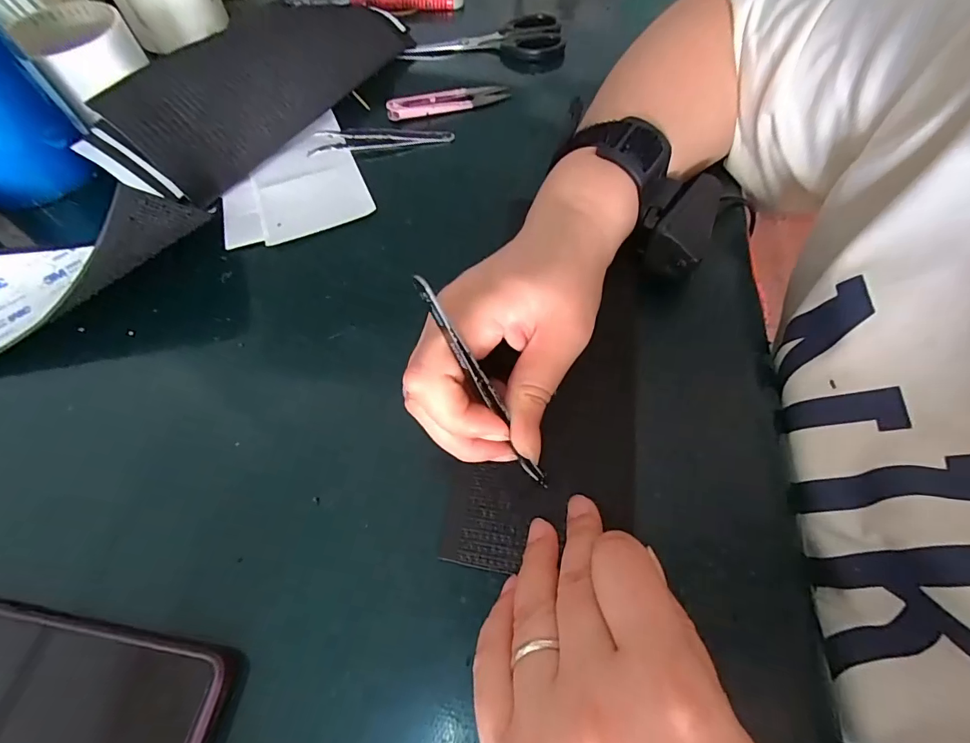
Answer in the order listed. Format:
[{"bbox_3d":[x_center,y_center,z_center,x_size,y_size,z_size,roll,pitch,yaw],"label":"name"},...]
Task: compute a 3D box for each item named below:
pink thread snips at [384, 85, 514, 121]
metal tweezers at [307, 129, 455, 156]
[{"bbox_3d":[-0.030,-0.227,0.372,0.103,0.012,0.019,-17,62,-8],"label":"pink thread snips"},{"bbox_3d":[-0.083,-0.187,0.353,0.112,0.010,0.017,-8,61,-3],"label":"metal tweezers"}]

